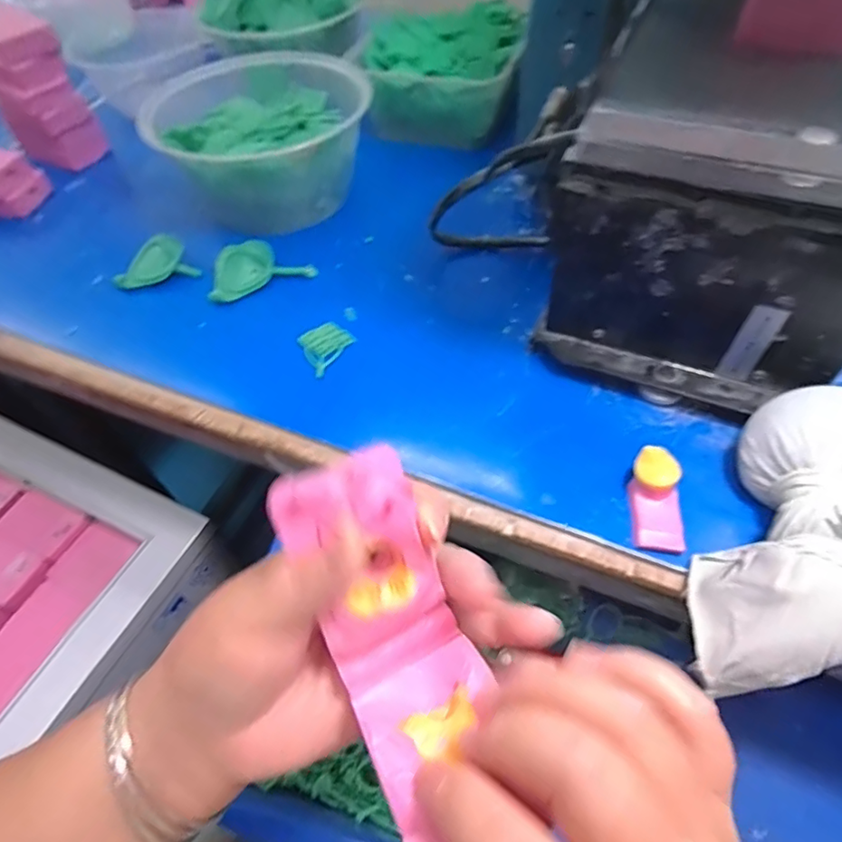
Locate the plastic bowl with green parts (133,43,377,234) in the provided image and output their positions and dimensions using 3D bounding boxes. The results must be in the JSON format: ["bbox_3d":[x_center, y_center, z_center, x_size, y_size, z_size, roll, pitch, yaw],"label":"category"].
[{"bbox_3d":[-0.124,-0.218,0.436,0.149,0.074,0.159,-2,54,3],"label":"plastic bowl with green parts"}]

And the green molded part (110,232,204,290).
[{"bbox_3d":[-0.198,-0.113,0.402,0.053,0.018,0.046,-33,59,-19],"label":"green molded part"}]

